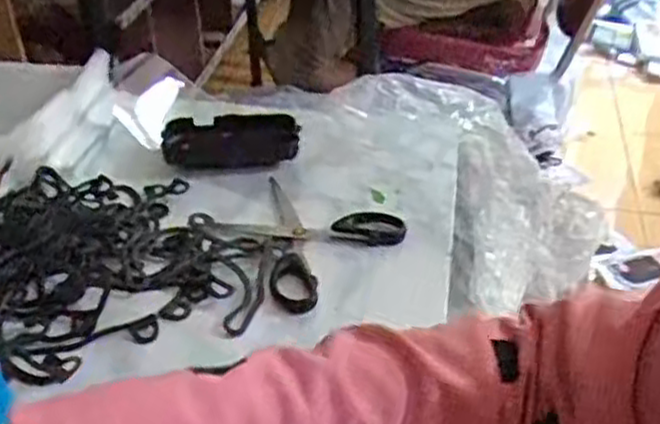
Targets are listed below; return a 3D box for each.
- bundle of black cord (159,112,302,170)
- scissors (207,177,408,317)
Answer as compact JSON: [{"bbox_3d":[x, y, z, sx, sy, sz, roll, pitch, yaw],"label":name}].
[{"bbox_3d":[-0.081,-0.060,0.636,0.106,0.025,0.045,-1,36,-3],"label":"bundle of black cord"},{"bbox_3d":[-0.024,0.015,0.548,0.120,0.007,0.115,28,44,33],"label":"scissors"}]

